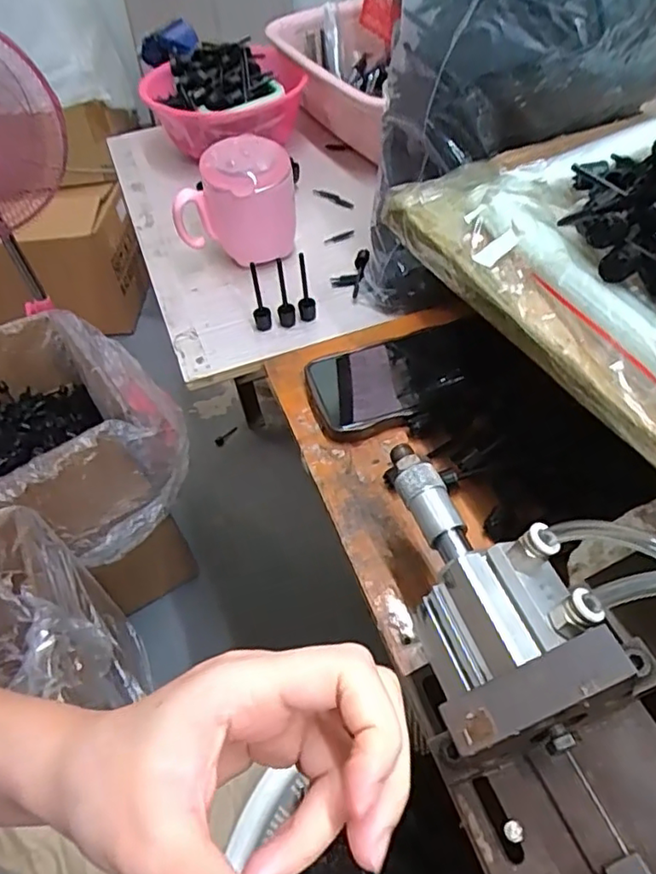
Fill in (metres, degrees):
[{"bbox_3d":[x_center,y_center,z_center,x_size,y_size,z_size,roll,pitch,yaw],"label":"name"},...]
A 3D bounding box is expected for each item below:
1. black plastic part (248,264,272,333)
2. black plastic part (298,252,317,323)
[{"bbox_3d":[-0.060,-0.119,0.501,0.013,0.055,0.021,-33,55,-20],"label":"black plastic part"},{"bbox_3d":[-0.019,-0.126,0.504,0.014,0.062,0.021,-7,50,0],"label":"black plastic part"}]

